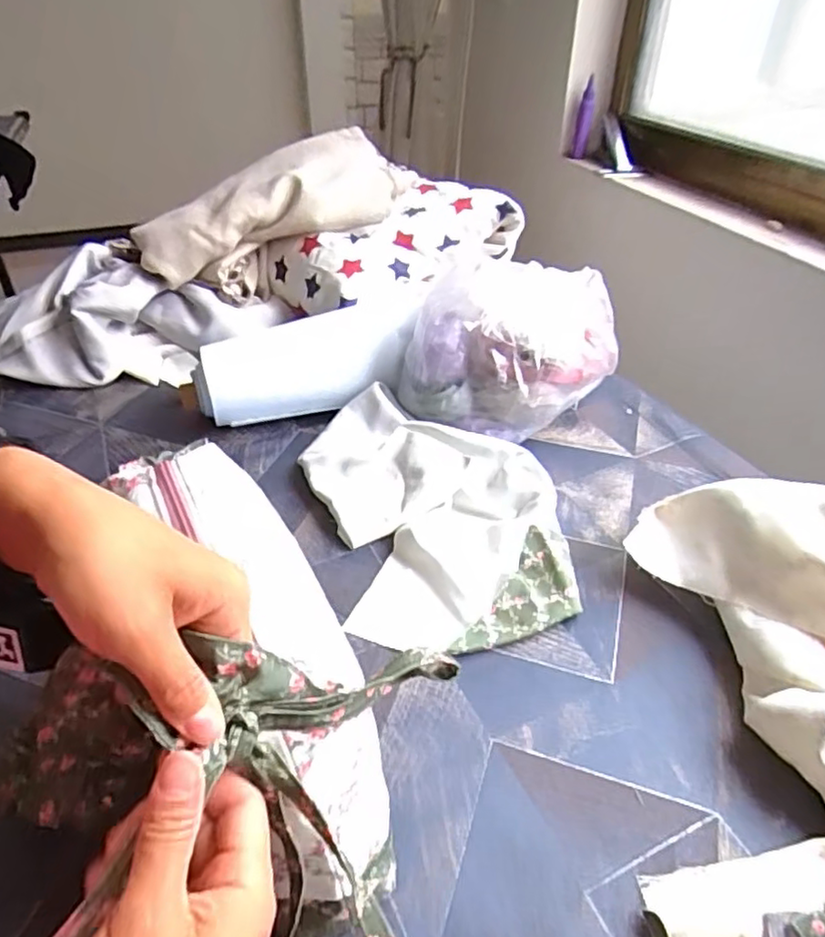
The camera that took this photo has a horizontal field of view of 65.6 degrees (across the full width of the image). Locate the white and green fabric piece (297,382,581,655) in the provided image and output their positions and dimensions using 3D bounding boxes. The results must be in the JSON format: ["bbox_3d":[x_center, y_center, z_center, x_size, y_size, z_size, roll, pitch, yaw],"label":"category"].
[{"bbox_3d":[0.021,0.029,0.729,0.268,0.056,0.387,-8,39,-10],"label":"white and green fabric piece"}]

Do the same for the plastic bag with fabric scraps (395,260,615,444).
[{"bbox_3d":[0.110,-0.174,0.851,0.261,0.152,0.235,-22,44,-25],"label":"plastic bag with fabric scraps"}]

